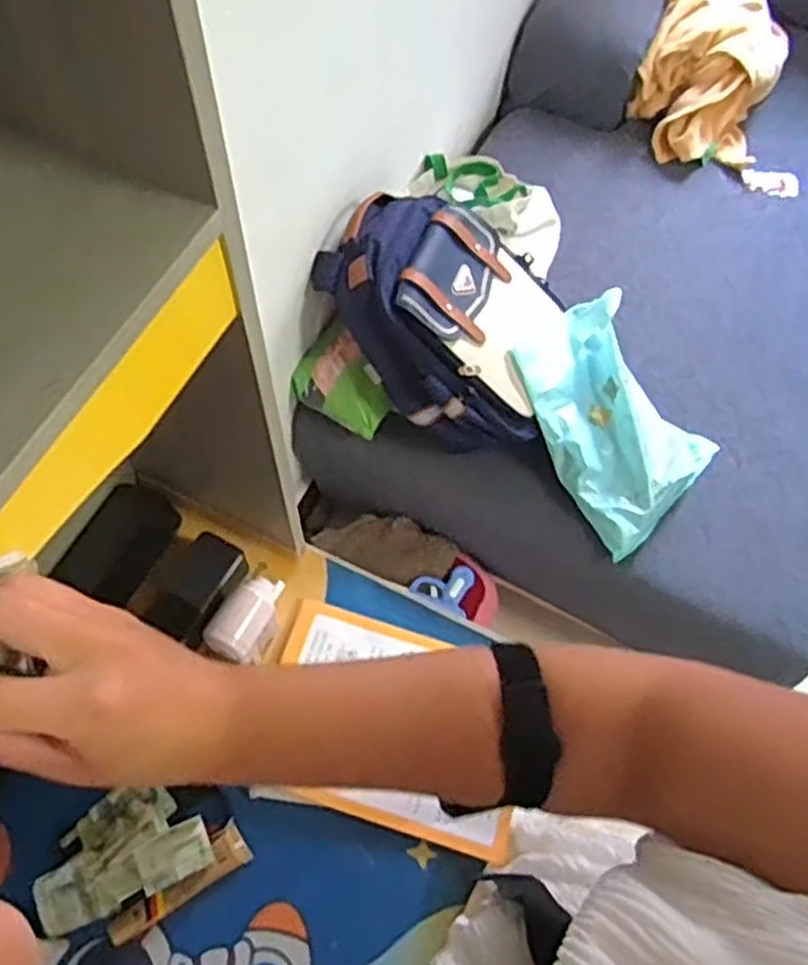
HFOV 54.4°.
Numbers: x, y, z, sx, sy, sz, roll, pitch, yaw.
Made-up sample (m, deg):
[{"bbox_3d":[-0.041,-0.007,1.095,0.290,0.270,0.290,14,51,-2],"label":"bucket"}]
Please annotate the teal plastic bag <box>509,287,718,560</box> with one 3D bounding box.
[{"bbox_3d":[0.327,-0.104,1.217,0.268,0.092,0.344,-38,90,-27],"label":"teal plastic bag"}]

